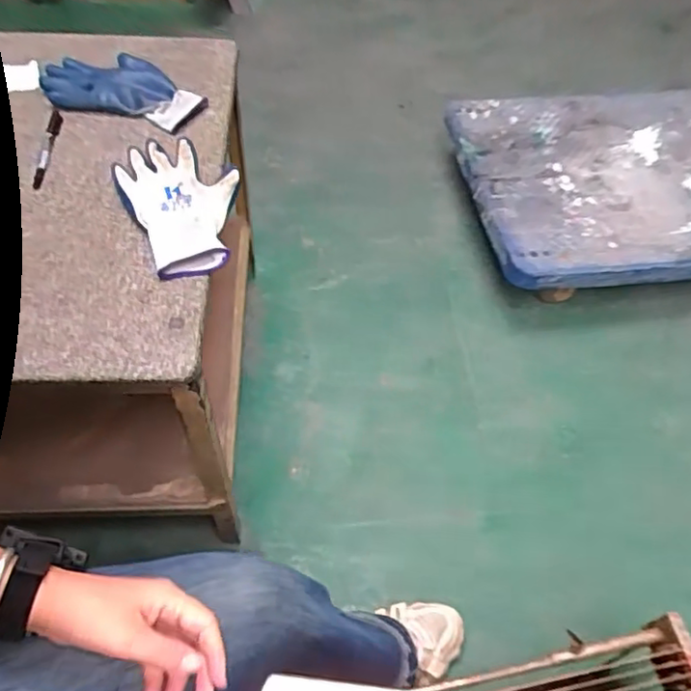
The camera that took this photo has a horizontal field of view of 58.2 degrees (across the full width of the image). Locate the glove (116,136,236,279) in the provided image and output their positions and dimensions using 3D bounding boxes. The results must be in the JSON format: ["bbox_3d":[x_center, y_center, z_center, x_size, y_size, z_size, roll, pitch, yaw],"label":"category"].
[{"bbox_3d":[-0.183,-0.168,0.724,0.129,0.033,0.195,-23,59,-18],"label":"glove"}]

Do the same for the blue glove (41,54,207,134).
[{"bbox_3d":[-0.300,-0.351,0.850,0.217,0.025,0.110,12,55,5],"label":"blue glove"}]

